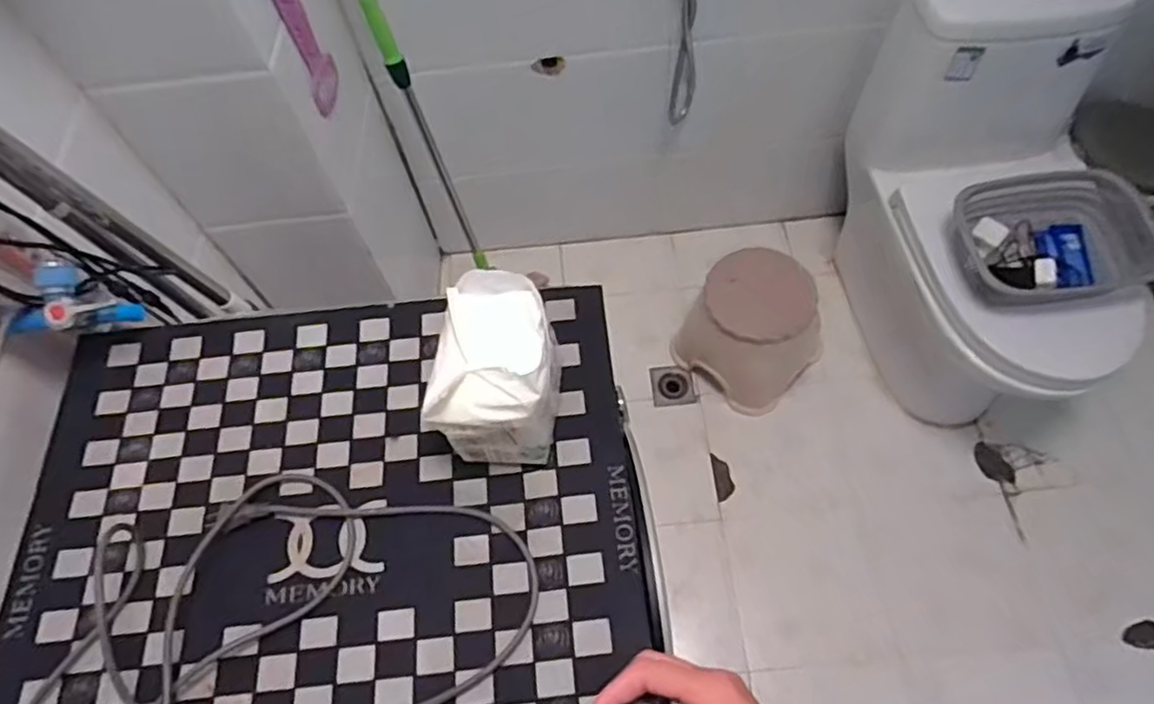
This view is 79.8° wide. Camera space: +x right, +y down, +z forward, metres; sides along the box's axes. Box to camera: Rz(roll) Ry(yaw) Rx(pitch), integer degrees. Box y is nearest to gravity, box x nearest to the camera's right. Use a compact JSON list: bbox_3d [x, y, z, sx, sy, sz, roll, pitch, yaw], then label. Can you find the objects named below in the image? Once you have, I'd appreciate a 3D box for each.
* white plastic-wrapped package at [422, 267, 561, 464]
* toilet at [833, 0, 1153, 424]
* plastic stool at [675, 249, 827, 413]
[{"bbox_3d":[-0.073,0.024,0.668,0.102,0.152,0.130,1,62,4],"label":"white plastic-wrapped package"},{"bbox_3d":[0.848,-0.226,1.438,0.362,0.774,0.698,-3,62,3],"label":"toilet"},{"bbox_3d":[0.420,-0.073,1.651,0.296,0.291,0.275,39,71,21],"label":"plastic stool"}]

